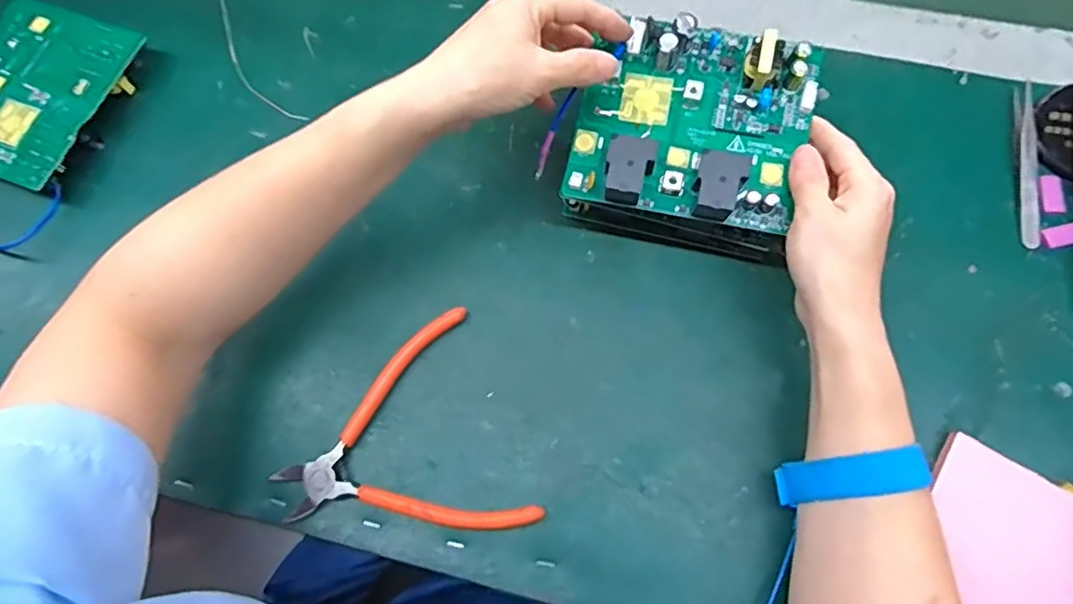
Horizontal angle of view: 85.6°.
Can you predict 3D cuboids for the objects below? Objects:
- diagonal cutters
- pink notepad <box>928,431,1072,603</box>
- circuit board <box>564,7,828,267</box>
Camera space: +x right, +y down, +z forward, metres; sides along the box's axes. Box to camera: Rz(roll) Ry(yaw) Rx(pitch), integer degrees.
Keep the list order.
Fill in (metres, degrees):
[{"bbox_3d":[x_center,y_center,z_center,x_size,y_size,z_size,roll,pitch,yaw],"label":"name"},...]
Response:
[{"bbox_3d":[-0.084,0.087,0.339,0.133,0.012,0.130,-21,73,-4],"label":"diagonal cutters"},{"bbox_3d":[0.254,0.130,0.314,0.088,0.008,0.087,33,77,11],"label":"pink notepad"},{"bbox_3d":[0.090,-0.098,0.348,0.129,0.082,0.108,12,74,6],"label":"circuit board"}]

